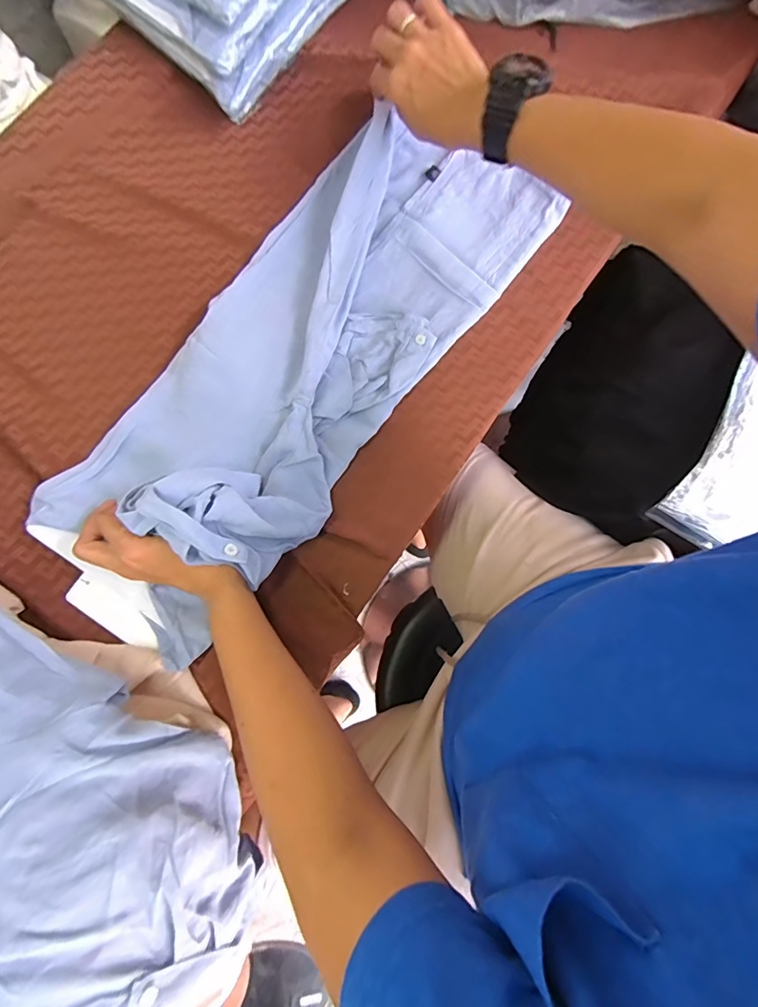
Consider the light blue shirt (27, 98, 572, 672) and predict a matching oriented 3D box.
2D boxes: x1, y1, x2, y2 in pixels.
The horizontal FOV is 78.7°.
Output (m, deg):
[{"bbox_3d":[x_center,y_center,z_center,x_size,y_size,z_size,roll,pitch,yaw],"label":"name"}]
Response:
[{"bbox_3d":[-0.060,-0.171,0.457,0.227,0.095,0.579,37,77,6],"label":"light blue shirt"}]

